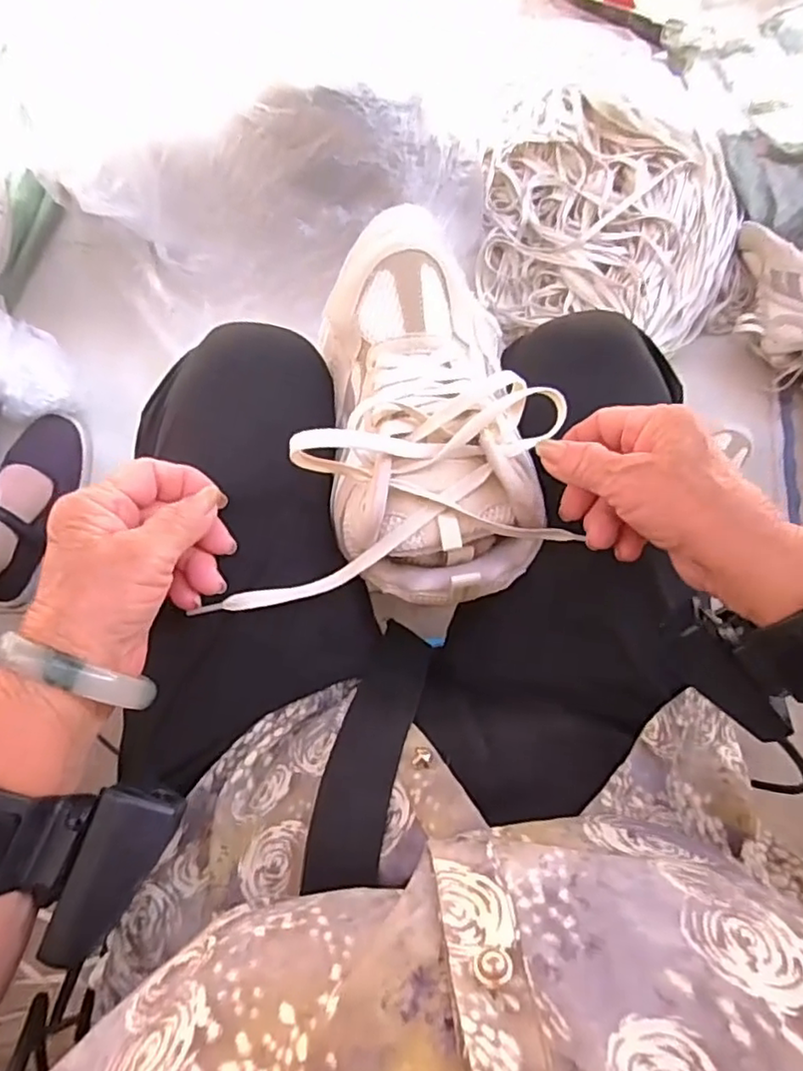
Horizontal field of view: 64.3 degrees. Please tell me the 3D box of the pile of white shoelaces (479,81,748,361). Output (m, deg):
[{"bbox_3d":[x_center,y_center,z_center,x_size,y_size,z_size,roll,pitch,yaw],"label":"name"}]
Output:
[{"bbox_3d":[0.258,-0.393,0.780,0.311,0.089,0.343,3,88,-2],"label":"pile of white shoelaces"}]

